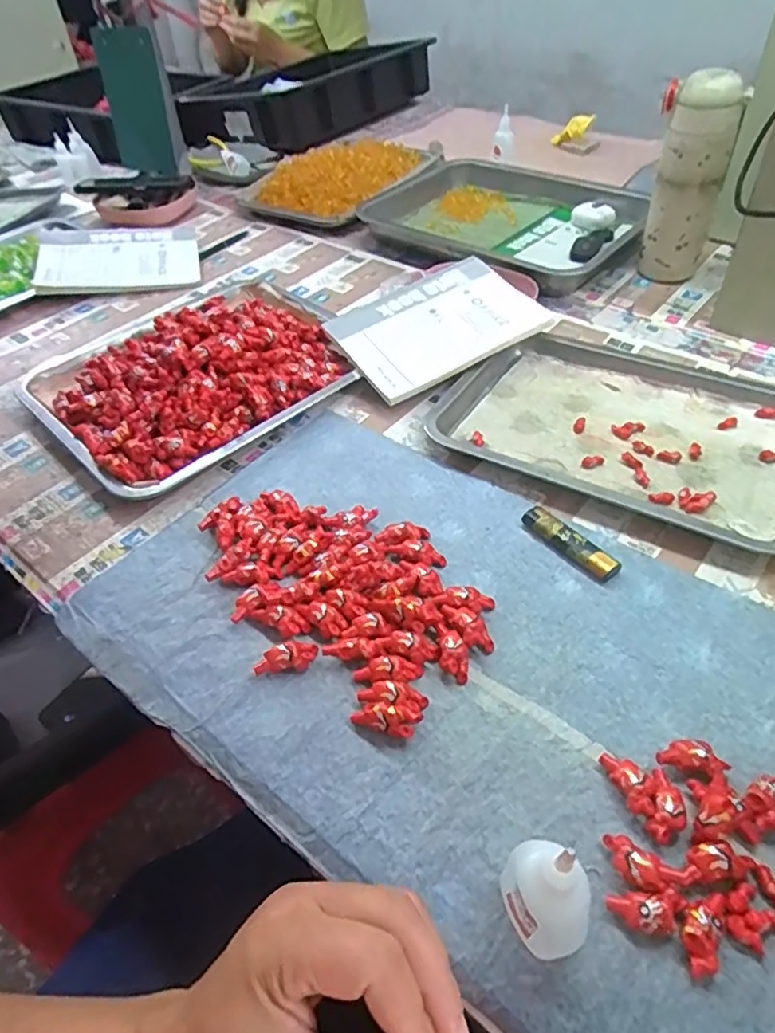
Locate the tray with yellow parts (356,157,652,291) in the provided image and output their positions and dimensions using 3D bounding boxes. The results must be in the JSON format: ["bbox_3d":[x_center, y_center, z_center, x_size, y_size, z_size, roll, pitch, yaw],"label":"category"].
[{"bbox_3d":[0.176,-0.426,0.873,0.377,0.036,0.281,31,57,30],"label":"tray with yellow parts"}]

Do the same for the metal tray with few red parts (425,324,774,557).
[{"bbox_3d":[0.224,-0.095,0.574,0.307,0.023,0.250,22,53,25],"label":"metal tray with few red parts"}]

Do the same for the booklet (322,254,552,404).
[{"bbox_3d":[0.050,-0.202,0.656,0.198,0.010,0.140,-30,64,-15],"label":"booklet"}]

